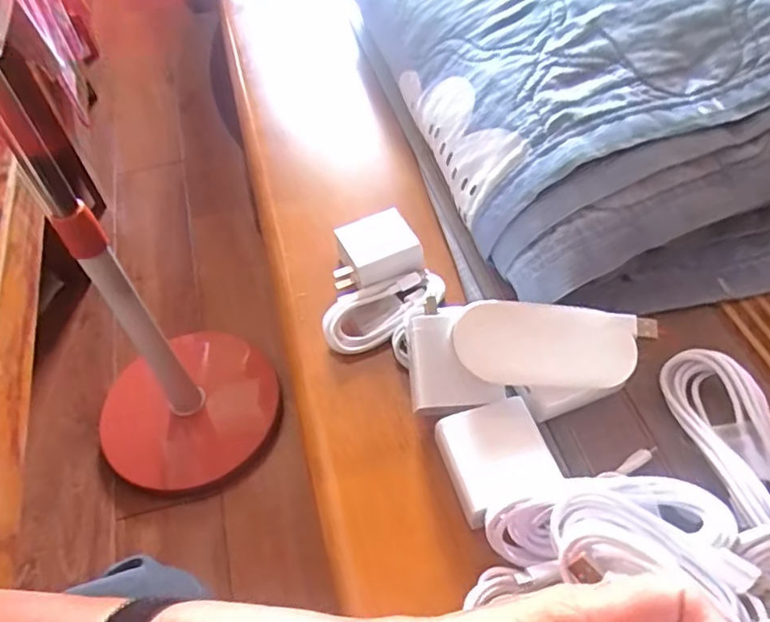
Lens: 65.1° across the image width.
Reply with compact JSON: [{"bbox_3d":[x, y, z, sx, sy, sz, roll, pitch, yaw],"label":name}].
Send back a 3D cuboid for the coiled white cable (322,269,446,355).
[{"bbox_3d":[0.000,-0.001,0.425,0.091,0.014,0.043,-28,56,-17],"label":"coiled white cable"}]

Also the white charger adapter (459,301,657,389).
[{"bbox_3d":[0.100,0.018,0.351,0.116,0.019,0.047,1,52,5],"label":"white charger adapter"}]

